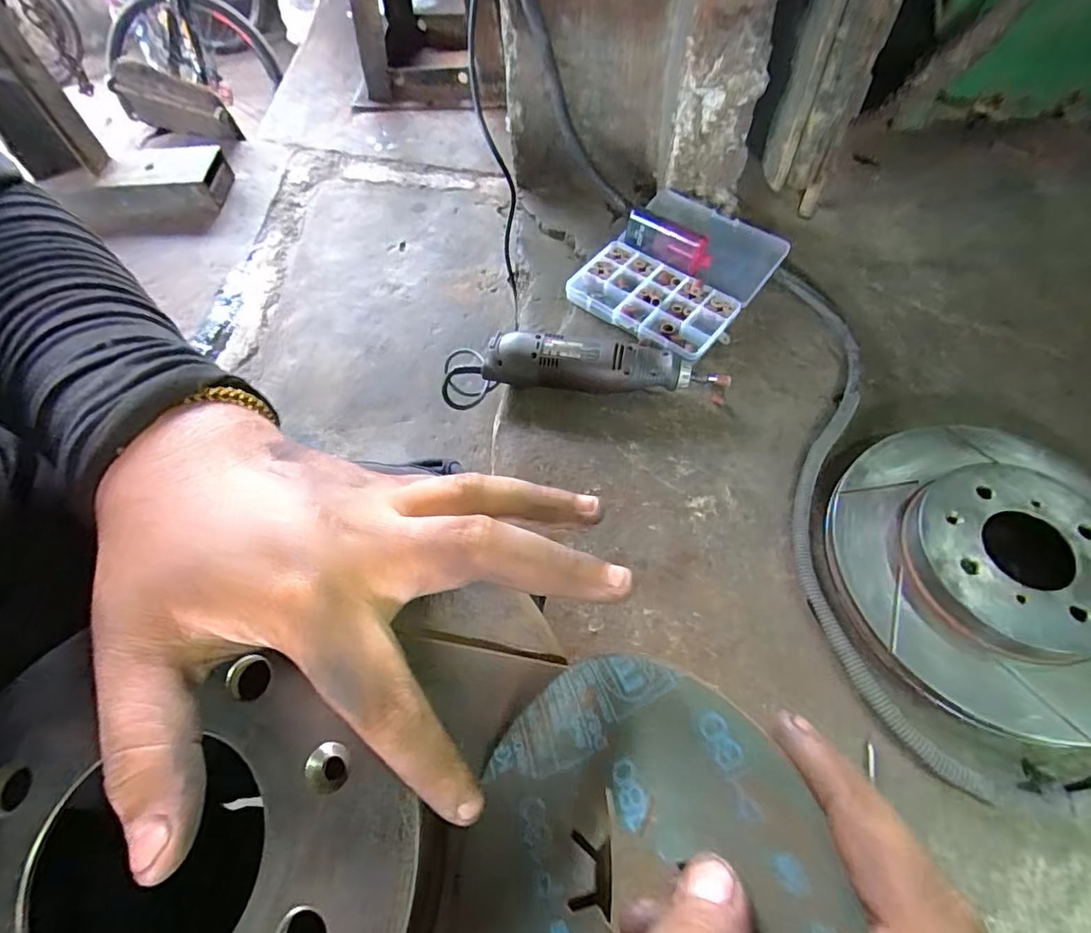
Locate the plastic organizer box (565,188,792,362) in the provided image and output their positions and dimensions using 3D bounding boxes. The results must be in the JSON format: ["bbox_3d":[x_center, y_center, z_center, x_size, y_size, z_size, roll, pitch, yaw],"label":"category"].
[{"bbox_3d":[0.149,-0.224,0.609,0.176,0.047,0.211,35,67,20],"label":"plastic organizer box"}]

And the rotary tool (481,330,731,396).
[{"bbox_3d":[0.059,-0.102,0.538,0.235,0.048,0.052,6,60,6],"label":"rotary tool"}]

